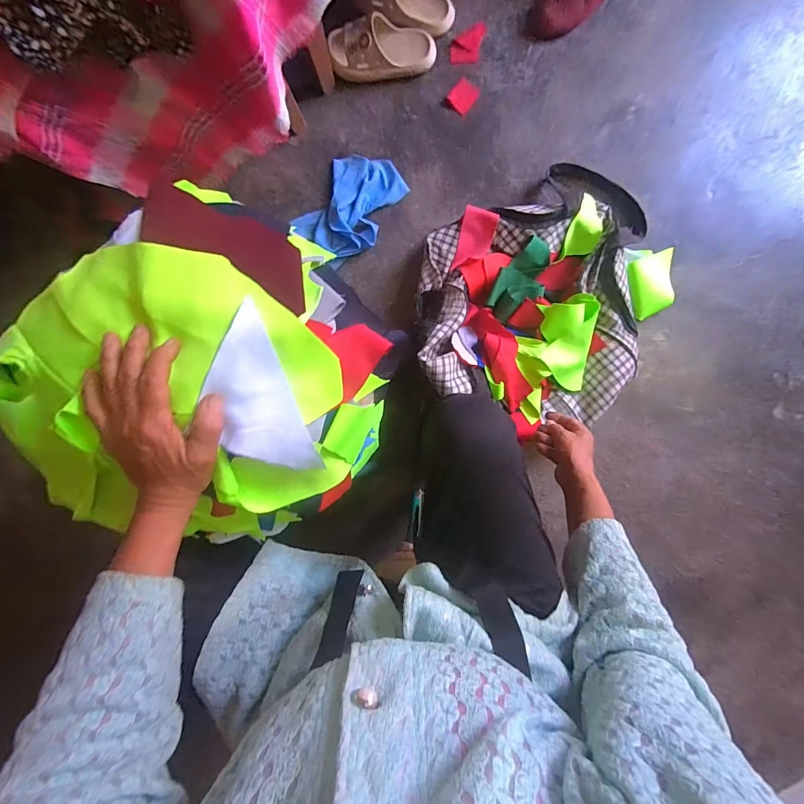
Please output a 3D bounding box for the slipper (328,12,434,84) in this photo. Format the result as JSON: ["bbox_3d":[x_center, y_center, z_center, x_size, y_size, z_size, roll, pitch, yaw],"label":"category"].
[{"bbox_3d":[-0.038,-0.697,0.768,0.207,0.059,0.089,2,92,2],"label":"slipper"}]

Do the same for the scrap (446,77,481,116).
[{"bbox_3d":[0.125,-0.622,0.786,0.044,0.019,0.062,38,92,1],"label":"scrap"}]

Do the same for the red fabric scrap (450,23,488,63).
[{"bbox_3d":[0.132,-0.723,0.783,0.058,0.006,0.084,18,92,1],"label":"red fabric scrap"}]

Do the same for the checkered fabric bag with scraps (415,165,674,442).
[{"bbox_3d":[0.279,-0.188,0.736,0.507,0.145,0.445,-22,91,2],"label":"checkered fabric bag with scraps"}]

